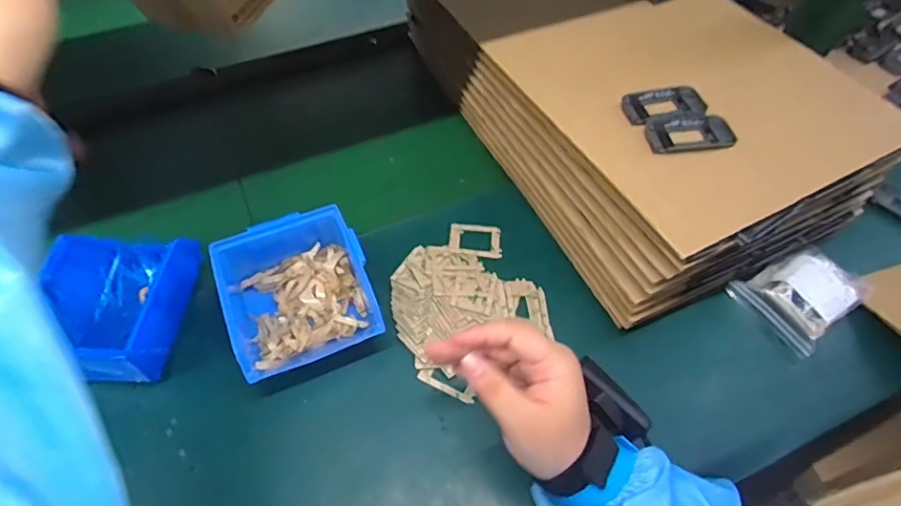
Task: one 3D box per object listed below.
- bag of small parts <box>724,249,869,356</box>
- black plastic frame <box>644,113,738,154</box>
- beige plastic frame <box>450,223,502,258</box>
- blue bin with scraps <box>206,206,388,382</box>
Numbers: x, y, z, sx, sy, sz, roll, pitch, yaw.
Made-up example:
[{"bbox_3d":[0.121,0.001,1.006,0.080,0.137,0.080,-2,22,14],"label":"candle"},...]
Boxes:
[{"bbox_3d":[0.347,0.035,0.522,0.102,0.033,0.084,-29,61,-19],"label":"bag of small parts"},{"bbox_3d":[0.215,-0.108,0.482,0.075,0.012,0.043,-6,56,-5],"label":"black plastic frame"},{"bbox_3d":[0.028,-0.015,0.569,0.055,0.005,0.038,6,56,4],"label":"beige plastic frame"},{"bbox_3d":[-0.139,0.038,0.490,0.122,0.062,0.132,-20,58,-14],"label":"blue bin with scraps"}]

